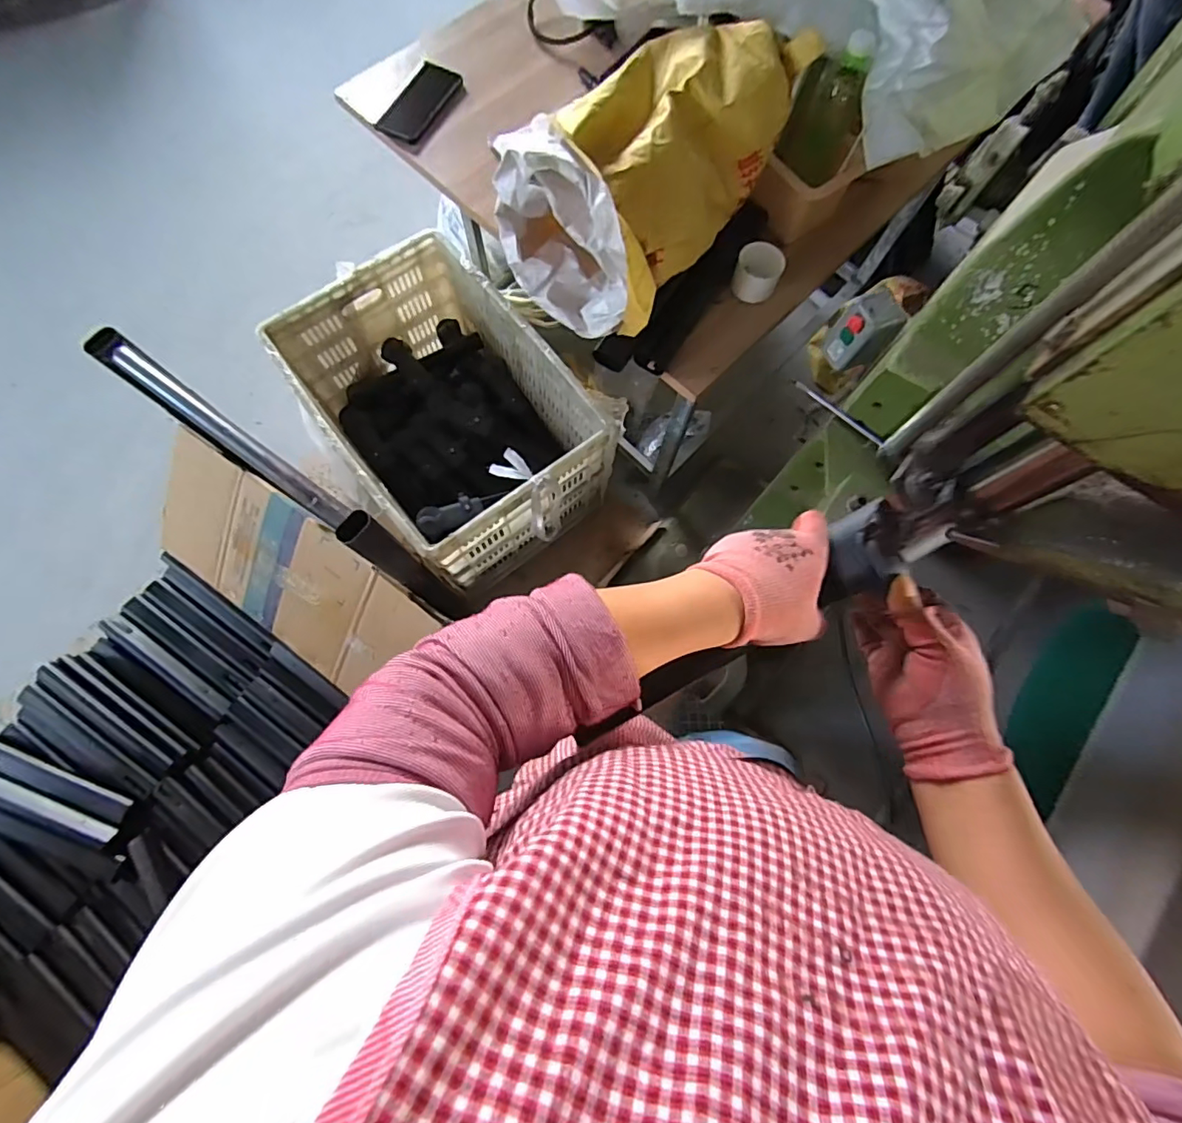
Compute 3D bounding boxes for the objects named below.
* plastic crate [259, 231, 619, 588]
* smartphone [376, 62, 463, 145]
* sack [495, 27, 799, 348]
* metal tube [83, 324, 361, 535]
[{"bbox_3d":[-0.337,-0.339,1.272,0.485,0.342,0.687,-39,79,-11],"label":"plastic crate"},{"bbox_3d":[-0.280,-0.760,0.872,0.080,0.008,0.172,21,75,4],"label":"smartphone"},{"bbox_3d":[0.056,-0.477,0.665,0.225,0.186,0.307,36,77,8],"label":"sack"},{"bbox_3d":[-0.465,-0.163,0.664,0.422,0.039,0.044,36,77,8],"label":"metal tube"}]

